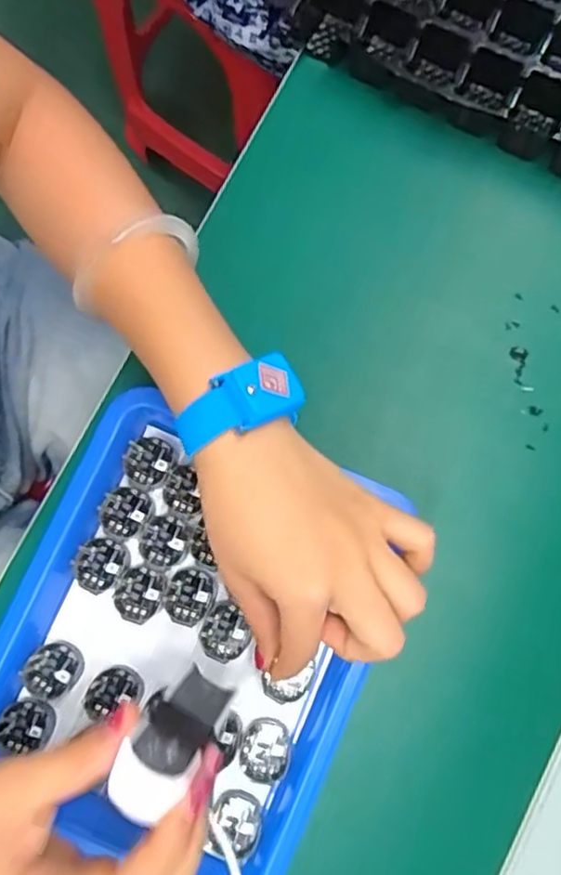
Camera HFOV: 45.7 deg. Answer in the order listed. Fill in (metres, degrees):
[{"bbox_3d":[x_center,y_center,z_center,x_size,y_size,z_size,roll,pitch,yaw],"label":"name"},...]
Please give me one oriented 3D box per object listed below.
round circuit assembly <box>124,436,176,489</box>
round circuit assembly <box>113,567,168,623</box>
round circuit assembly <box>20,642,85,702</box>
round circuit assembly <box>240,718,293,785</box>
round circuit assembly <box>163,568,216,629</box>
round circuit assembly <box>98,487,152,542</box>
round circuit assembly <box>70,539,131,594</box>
[{"bbox_3d":[-0.070,0.012,0.357,0.026,0.005,0.027,1,83,-4],"label":"round circuit assembly"},{"bbox_3d":[-0.073,0.081,0.346,0.028,0.004,0.025,-41,82,-6],"label":"round circuit assembly"},{"bbox_3d":[-0.118,0.120,0.343,0.026,0.007,0.029,31,82,0],"label":"round circuit assembly"},{"bbox_3d":[-0.007,0.156,0.332,0.024,0.008,0.029,22,82,-1],"label":"round circuit assembly"},{"bbox_3d":[-0.047,0.082,0.345,0.025,0.004,0.029,22,82,-1],"label":"round circuit assembly"},{"bbox_3d":[-0.083,0.040,0.354,0.028,0.004,0.027,1,83,-4],"label":"round circuit assembly"},{"bbox_3d":[-0.095,0.066,0.349,0.028,0.004,0.027,1,83,-4],"label":"round circuit assembly"}]

